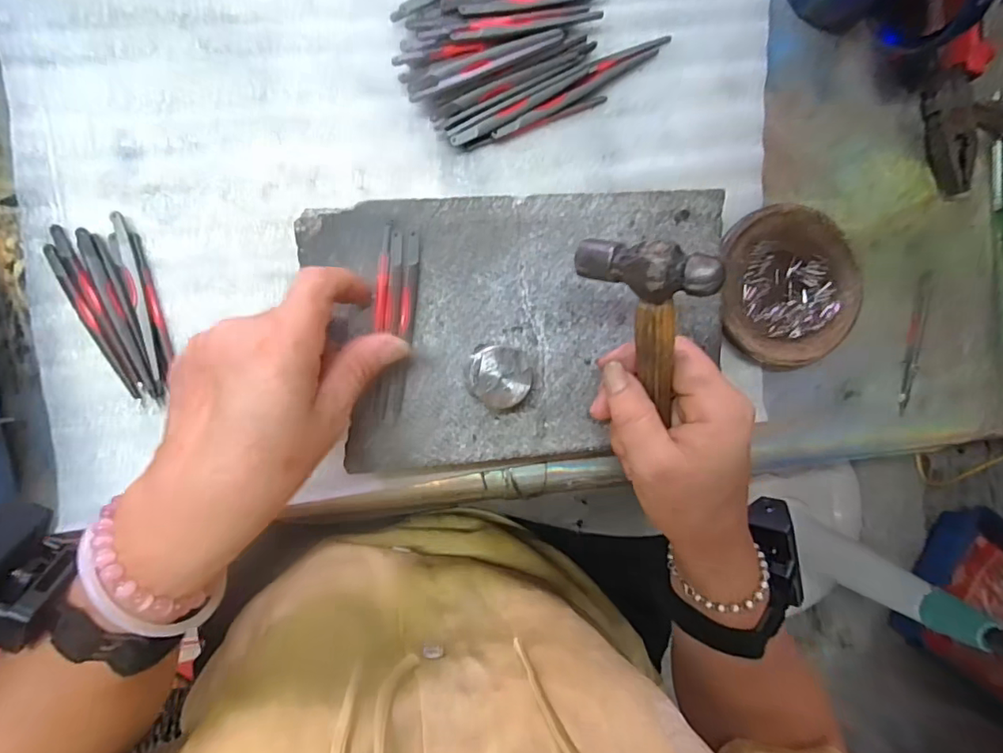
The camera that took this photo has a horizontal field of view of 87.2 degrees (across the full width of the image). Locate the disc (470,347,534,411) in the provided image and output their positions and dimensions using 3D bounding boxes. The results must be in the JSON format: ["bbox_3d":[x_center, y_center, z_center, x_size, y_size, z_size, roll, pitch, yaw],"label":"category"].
[{"bbox_3d":[-0.001,0.000,0.296,0.034,0.021,0.033,0,92,-8],"label":"disc"}]

